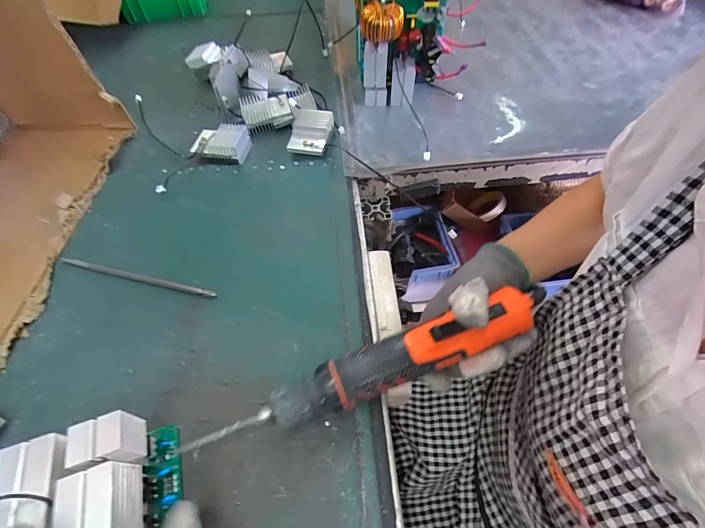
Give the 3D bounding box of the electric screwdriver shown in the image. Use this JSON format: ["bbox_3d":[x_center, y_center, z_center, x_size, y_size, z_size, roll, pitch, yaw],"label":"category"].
[{"bbox_3d":[0.010,0.088,0.280,0.290,0.038,0.038,-21,58,-4],"label":"electric screwdriver"}]

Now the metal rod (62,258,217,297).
[{"bbox_3d":[-0.229,0.012,0.369,0.183,0.004,0.008,12,56,9],"label":"metal rod"}]

